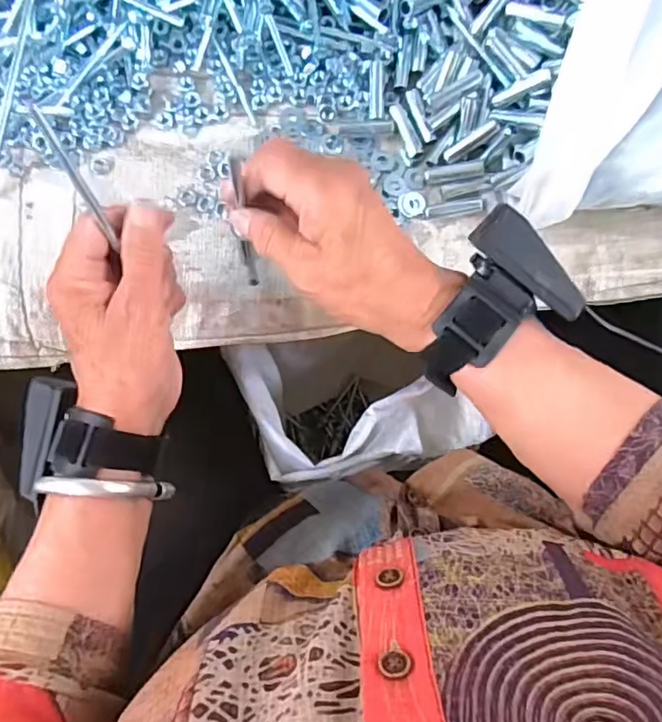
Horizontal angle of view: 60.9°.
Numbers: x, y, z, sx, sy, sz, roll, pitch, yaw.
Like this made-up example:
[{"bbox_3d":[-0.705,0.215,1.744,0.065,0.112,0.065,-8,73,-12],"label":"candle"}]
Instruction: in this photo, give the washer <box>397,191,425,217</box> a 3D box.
[{"bbox_3d":[0.061,-0.119,0.422,0.021,0.004,0.018,-29,82,-5],"label":"washer"}]

